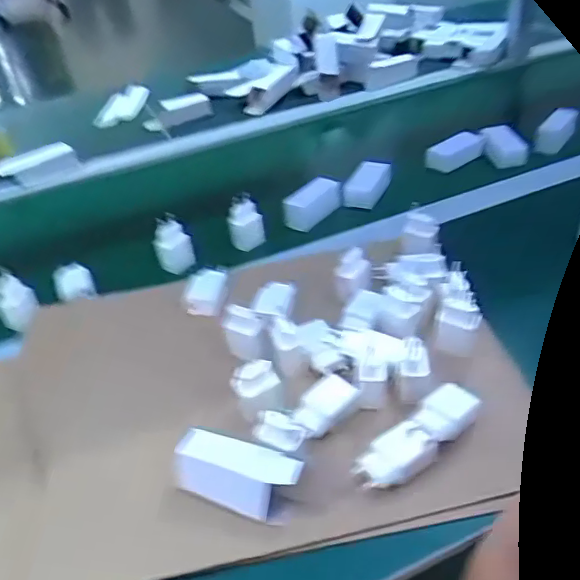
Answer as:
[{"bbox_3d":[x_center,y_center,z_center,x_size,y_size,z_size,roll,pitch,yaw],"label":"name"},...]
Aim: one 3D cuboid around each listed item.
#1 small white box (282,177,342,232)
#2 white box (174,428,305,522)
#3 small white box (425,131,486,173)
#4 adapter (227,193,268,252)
[{"bbox_3d":[0.035,-0.130,0.907,0.041,0.046,0.099,28,49,31],"label":"small white box"},{"bbox_3d":[-0.048,0.165,0.533,0.110,0.040,0.046,12,43,18],"label":"white box"},{"bbox_3d":[0.274,-0.228,0.991,0.097,0.045,0.038,-18,43,-17],"label":"small white box"},{"bbox_3d":[-0.063,-0.096,0.854,0.049,0.075,0.030,-13,41,-11],"label":"adapter"}]

